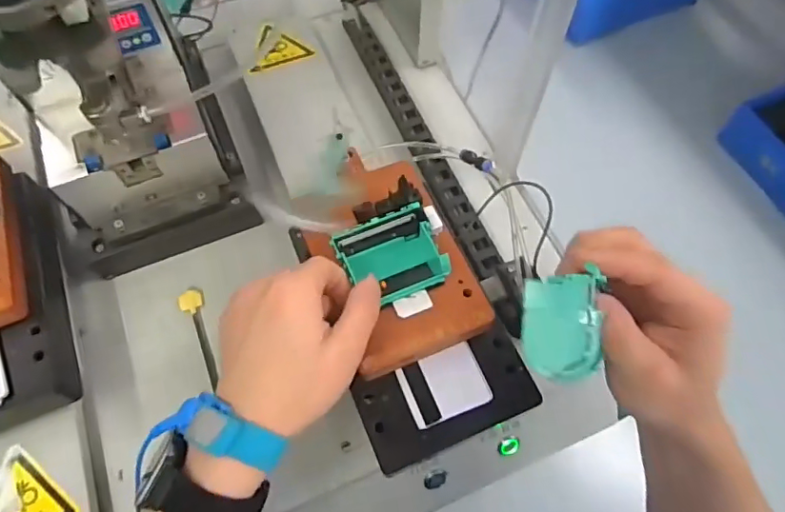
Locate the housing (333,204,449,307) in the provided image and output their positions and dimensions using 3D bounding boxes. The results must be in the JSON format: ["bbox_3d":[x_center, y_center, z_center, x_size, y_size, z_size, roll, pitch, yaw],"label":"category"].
[{"bbox_3d":[-0.001,0.006,0.388,0.068,0.045,0.058,-21,66,-11],"label":"housing"}]

